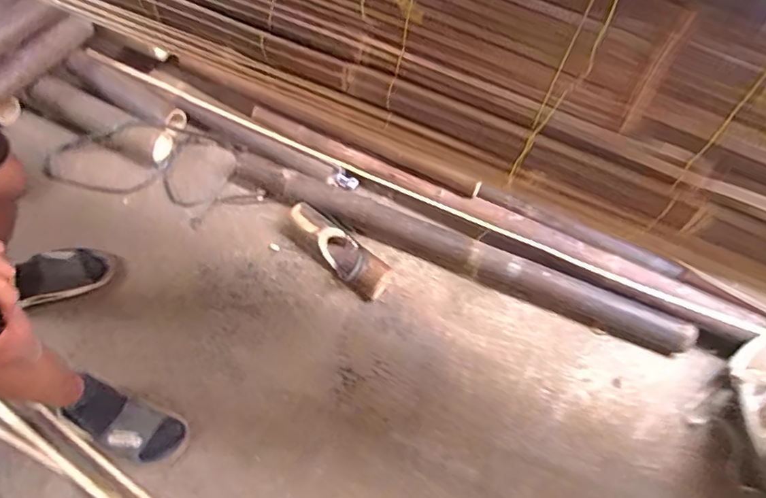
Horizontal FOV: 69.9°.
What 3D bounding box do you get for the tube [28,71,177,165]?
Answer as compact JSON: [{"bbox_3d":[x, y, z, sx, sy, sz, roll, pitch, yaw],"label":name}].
[{"bbox_3d":[-0.712,-0.324,1.380,0.390,0.079,0.074,25,62,8],"label":"tube"}]

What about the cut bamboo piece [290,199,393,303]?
[{"bbox_3d":[-0.106,0.006,1.274,0.284,0.060,0.093,37,64,17],"label":"cut bamboo piece"}]

